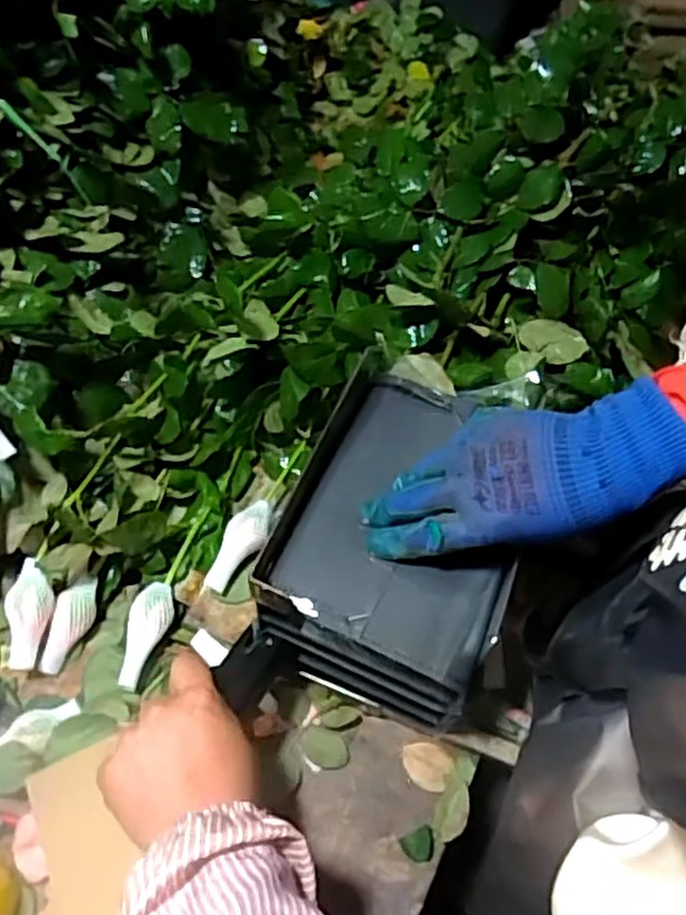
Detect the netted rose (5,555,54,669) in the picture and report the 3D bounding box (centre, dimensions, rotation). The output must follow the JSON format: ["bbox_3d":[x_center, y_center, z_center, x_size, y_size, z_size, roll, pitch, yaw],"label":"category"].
[{"bbox_3d":[-0.245,0.122,0.568,0.030,0.027,0.082,3,89,1],"label":"netted rose"}]

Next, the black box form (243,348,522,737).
[{"bbox_3d":[0.043,0.045,0.512,0.158,0.061,0.242,18,58,10],"label":"black box form"}]

